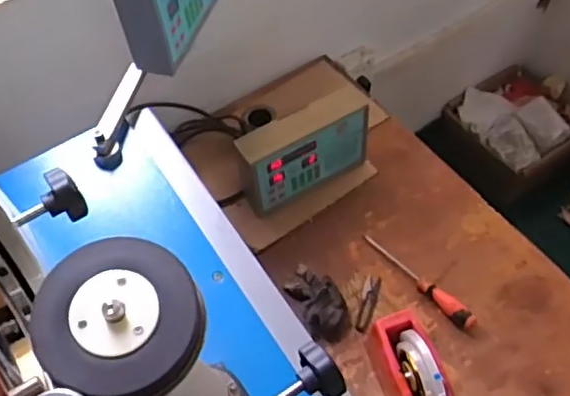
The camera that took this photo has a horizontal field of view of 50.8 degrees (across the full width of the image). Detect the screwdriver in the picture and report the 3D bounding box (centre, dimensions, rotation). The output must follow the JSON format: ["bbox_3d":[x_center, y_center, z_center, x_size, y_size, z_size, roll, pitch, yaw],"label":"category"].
[{"bbox_3d":[0.210,0.126,0.952,0.029,0.037,0.218,-38,63,-21],"label":"screwdriver"}]

